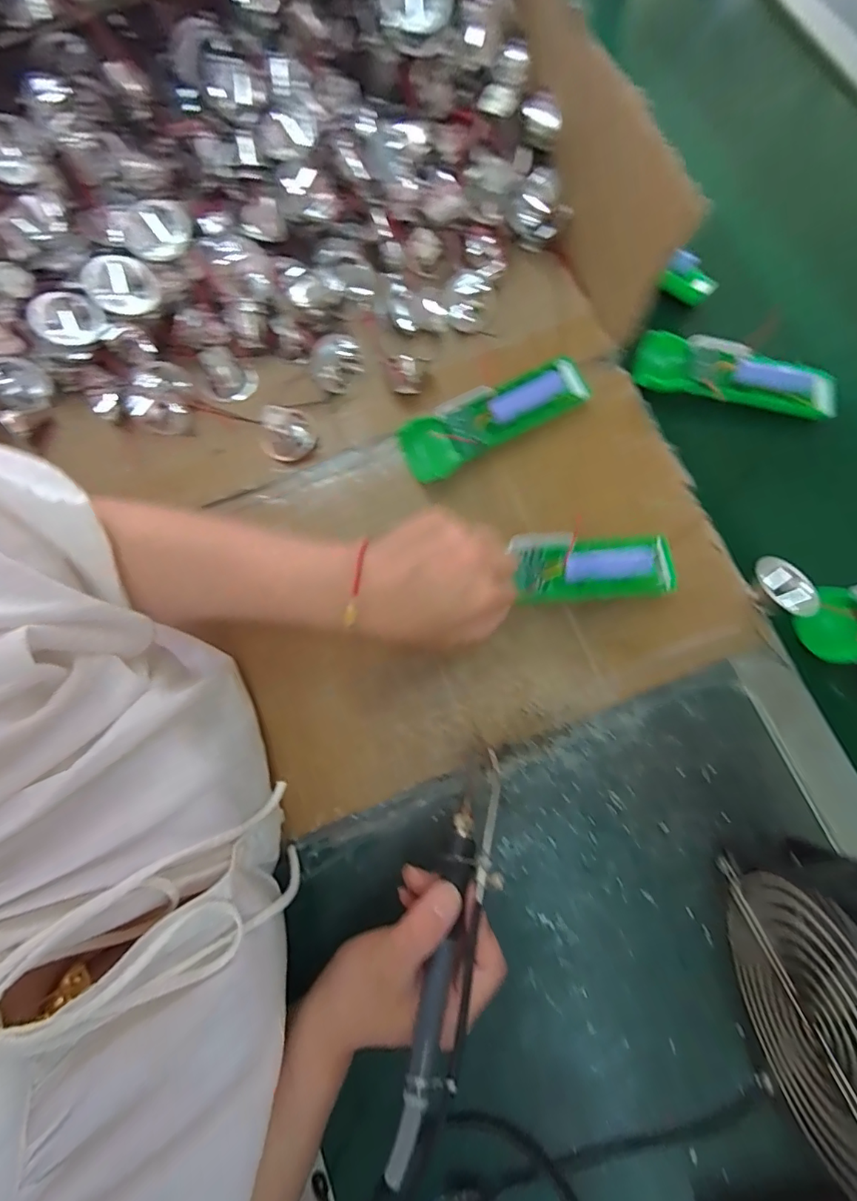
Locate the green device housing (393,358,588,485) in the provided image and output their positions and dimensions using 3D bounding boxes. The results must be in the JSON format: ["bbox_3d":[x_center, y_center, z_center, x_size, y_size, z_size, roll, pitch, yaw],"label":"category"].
[{"bbox_3d":[0.054,-0.155,0.407,0.164,0.026,0.050,-29,78,-6],"label":"green device housing"}]

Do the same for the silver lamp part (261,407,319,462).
[{"bbox_3d":[-0.118,-0.139,0.401,0.044,0.032,0.035,-29,78,-6],"label":"silver lamp part"}]

